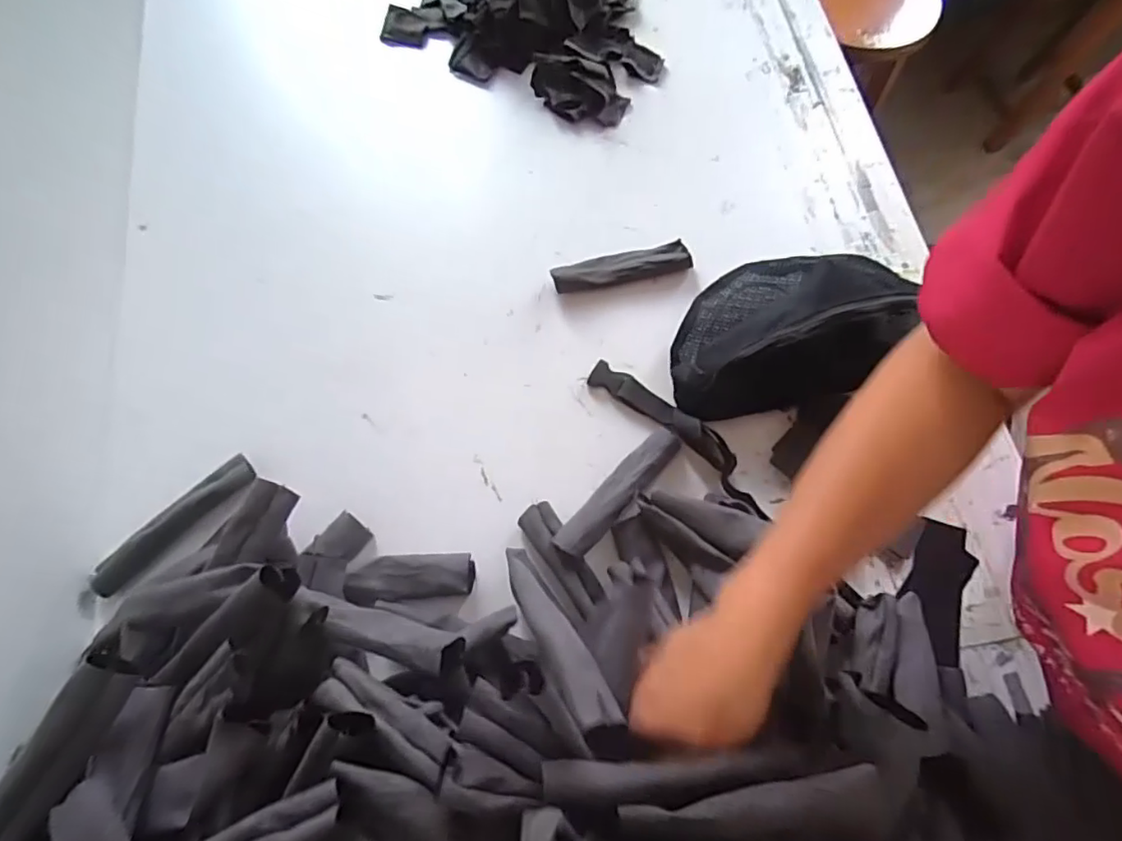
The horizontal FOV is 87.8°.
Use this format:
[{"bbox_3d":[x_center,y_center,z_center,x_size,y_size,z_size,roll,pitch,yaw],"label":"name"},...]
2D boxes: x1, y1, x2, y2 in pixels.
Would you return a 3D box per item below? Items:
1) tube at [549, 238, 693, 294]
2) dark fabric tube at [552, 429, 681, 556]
[{"bbox_3d":[0.063,-0.162,0.623,0.147,0.023,0.034,-11,72,-6],"label":"tube"},{"bbox_3d":[0.053,0.066,0.537,0.032,0.035,0.147,43,75,11],"label":"dark fabric tube"}]

